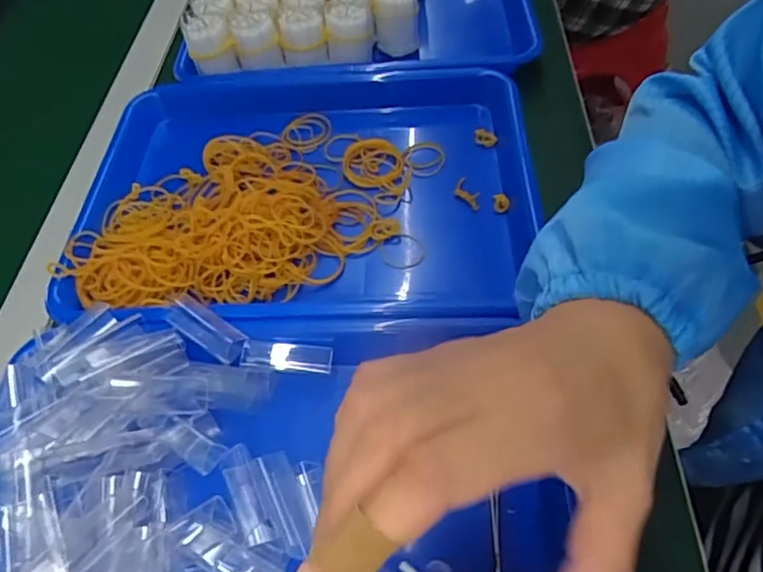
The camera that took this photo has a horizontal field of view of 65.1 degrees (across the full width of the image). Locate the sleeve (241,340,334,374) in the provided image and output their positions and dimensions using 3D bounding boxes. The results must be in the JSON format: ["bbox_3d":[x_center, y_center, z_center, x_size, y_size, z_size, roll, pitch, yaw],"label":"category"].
[{"bbox_3d":[-0.057,0.043,0.361,0.053,0.009,0.015,5,52,-10],"label":"sleeve"}]

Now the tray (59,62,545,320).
[{"bbox_3d":[-0.072,-0.065,0.473,0.368,0.065,0.251,-1,53,4],"label":"tray"}]

